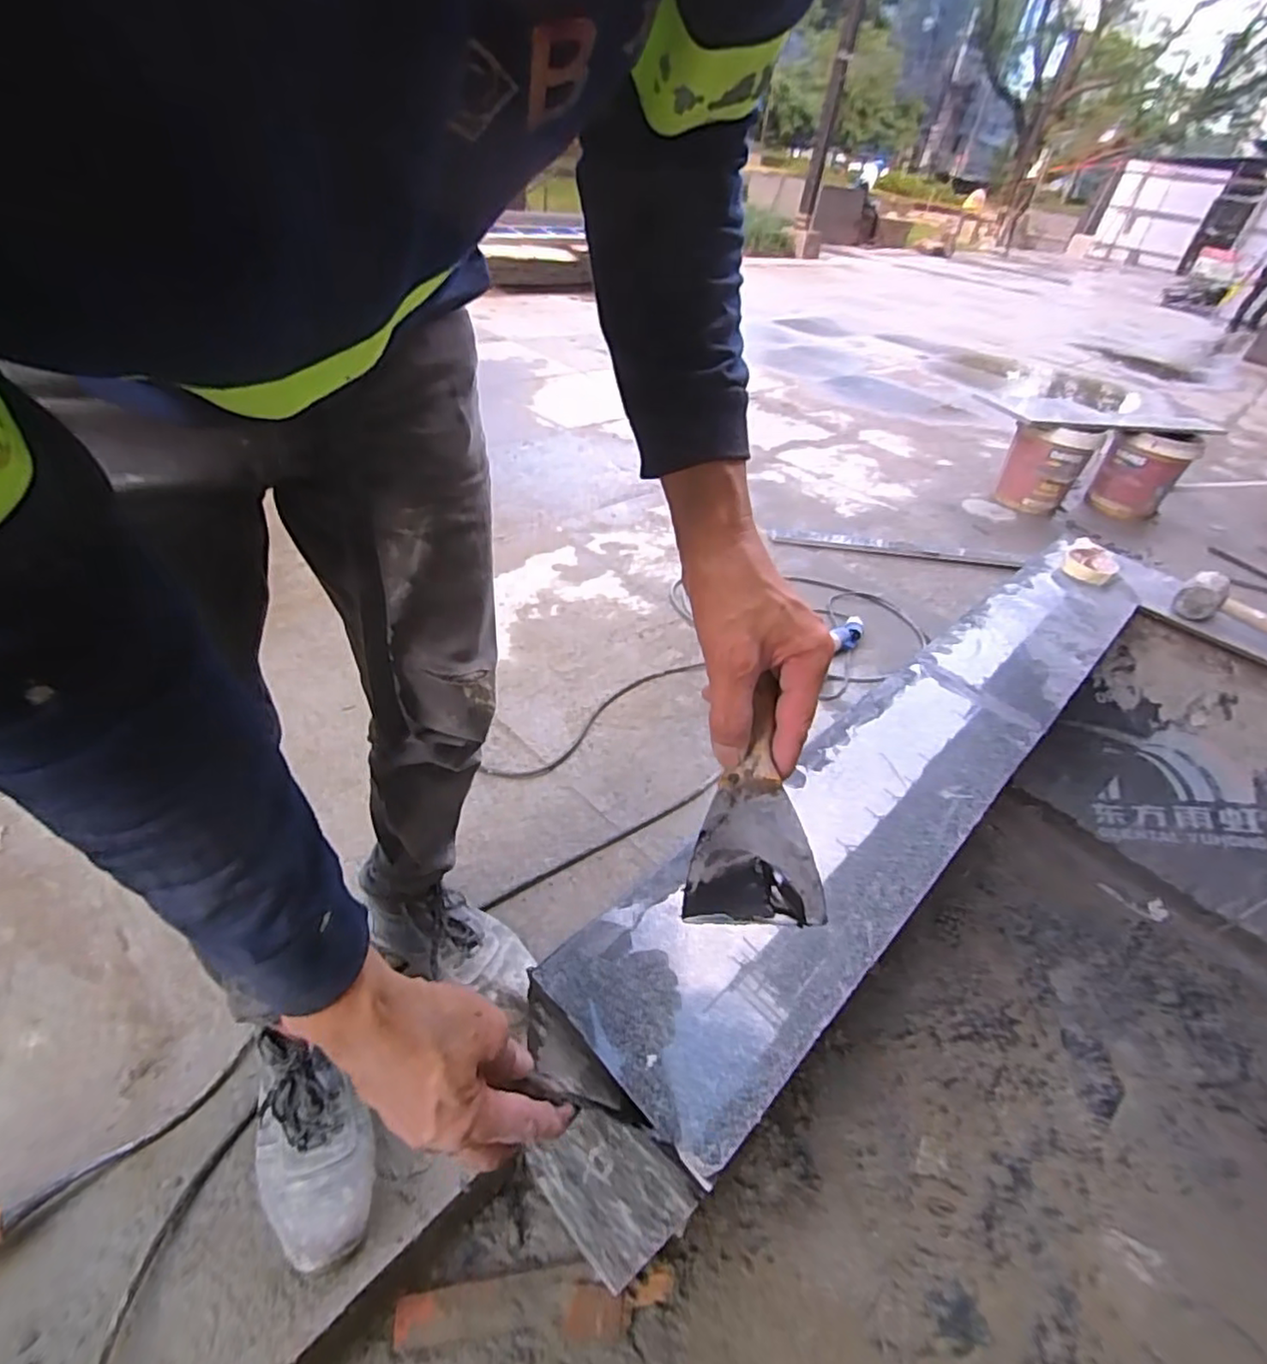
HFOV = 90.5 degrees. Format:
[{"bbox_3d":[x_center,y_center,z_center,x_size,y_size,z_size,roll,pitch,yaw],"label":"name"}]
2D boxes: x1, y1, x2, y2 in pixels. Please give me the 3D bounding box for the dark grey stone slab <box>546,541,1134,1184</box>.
[{"bbox_3d":[0.415,0.038,0.794,0.166,0.031,1.136,35,43,31],"label":"dark grey stone slab"}]

